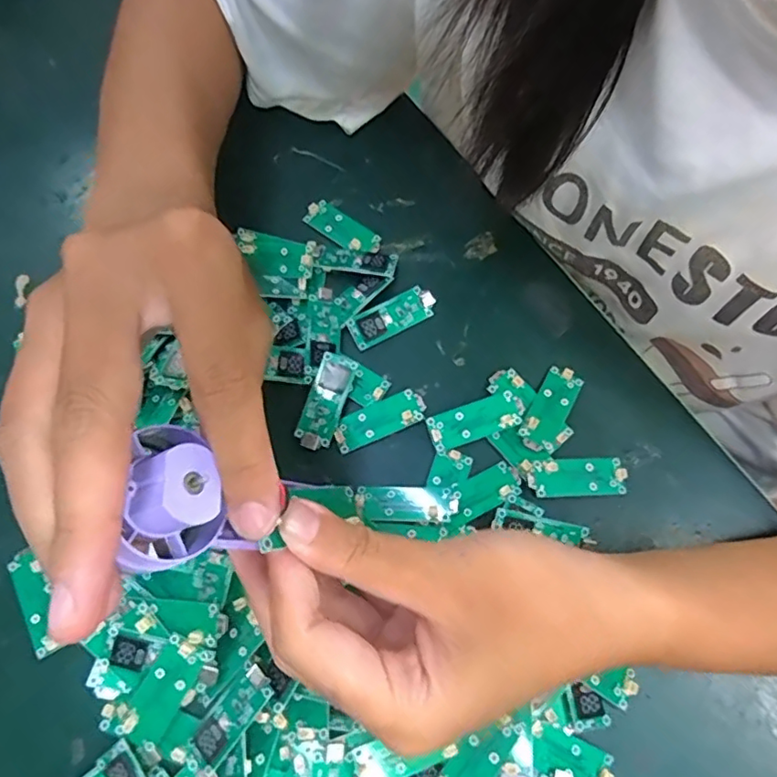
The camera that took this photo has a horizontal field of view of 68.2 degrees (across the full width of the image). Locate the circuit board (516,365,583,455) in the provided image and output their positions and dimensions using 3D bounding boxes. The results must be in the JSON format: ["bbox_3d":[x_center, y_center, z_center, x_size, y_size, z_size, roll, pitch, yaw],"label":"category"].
[{"bbox_3d":[0.087,0.010,0.308,0.020,0.005,0.050,27,72,10],"label":"circuit board"}]

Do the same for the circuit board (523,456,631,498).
[{"bbox_3d":[0.097,0.045,0.295,0.051,0.005,0.019,-3,69,-1],"label":"circuit board"}]

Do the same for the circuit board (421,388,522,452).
[{"bbox_3d":[0.046,0.017,0.306,0.050,0.006,0.019,-19,71,-7],"label":"circuit board"}]

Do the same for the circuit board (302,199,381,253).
[{"bbox_3d":[-0.028,-0.098,0.349,0.051,0.006,0.018,36,74,13],"label":"circuit board"}]

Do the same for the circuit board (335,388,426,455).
[{"bbox_3d":[-0.005,0.016,0.308,0.050,0.005,0.019,-26,71,-9],"label":"circuit board"}]

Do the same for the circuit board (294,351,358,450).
[{"bbox_3d":[-0.033,0.006,0.305,0.019,0.004,0.051,21,80,-9],"label":"circuit board"}]

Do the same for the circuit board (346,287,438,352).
[{"bbox_3d":[0.002,-0.041,0.328,0.051,0.004,0.019,-28,92,-11],"label":"circuit board"}]

